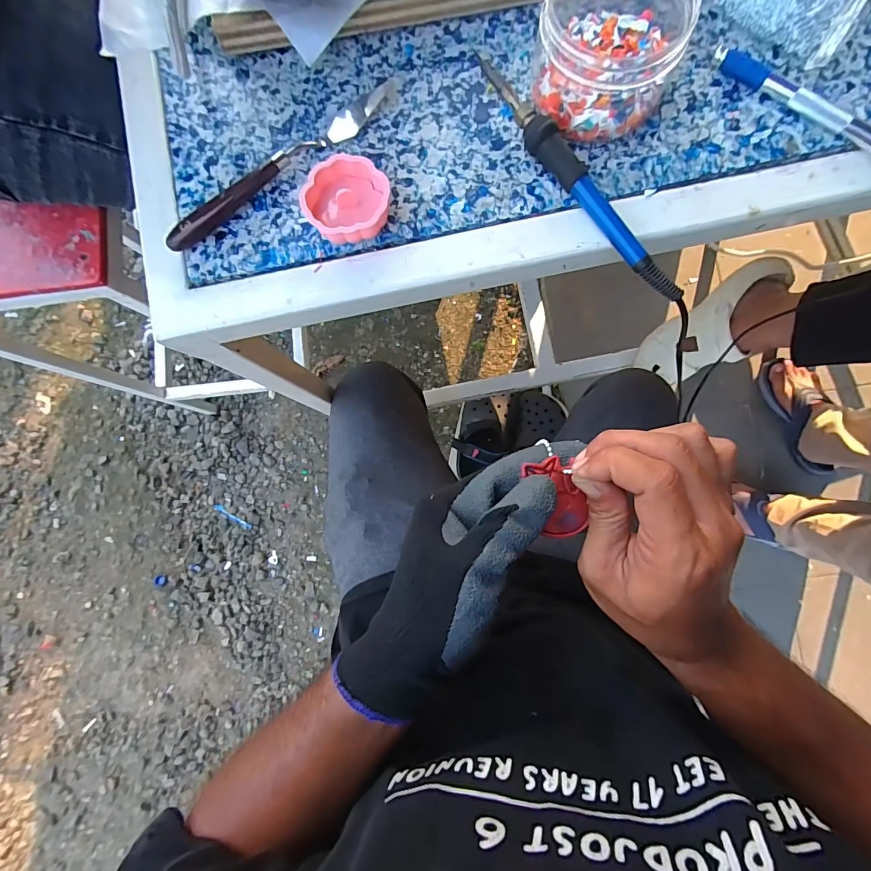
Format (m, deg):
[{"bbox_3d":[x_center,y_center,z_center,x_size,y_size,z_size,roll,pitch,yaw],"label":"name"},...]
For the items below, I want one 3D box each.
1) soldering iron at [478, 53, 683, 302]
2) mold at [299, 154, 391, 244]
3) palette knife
[{"bbox_3d":[0.094,-0.177,0.283,0.028,0.022,0.213,-37,84,0],"label":"soldering iron"},{"bbox_3d":[-0.059,-0.159,0.287,0.056,0.025,0.052,0,85,3],"label":"mold"},{"bbox_3d":[-0.107,-0.195,0.296,0.195,0.016,0.022,-39,84,2],"label":"palette knife"}]

